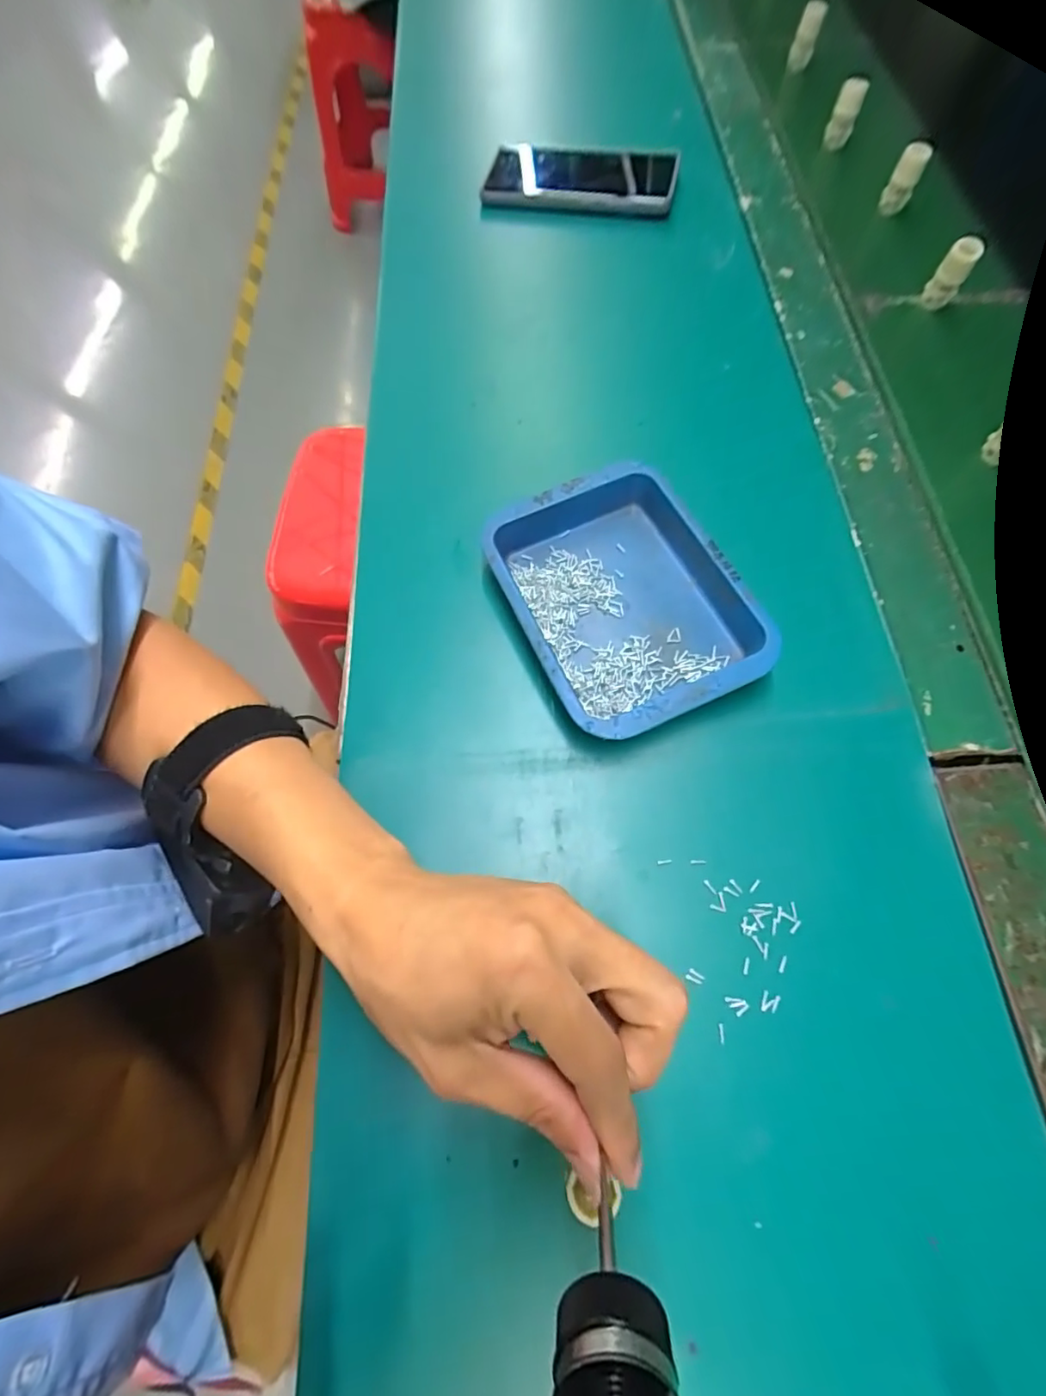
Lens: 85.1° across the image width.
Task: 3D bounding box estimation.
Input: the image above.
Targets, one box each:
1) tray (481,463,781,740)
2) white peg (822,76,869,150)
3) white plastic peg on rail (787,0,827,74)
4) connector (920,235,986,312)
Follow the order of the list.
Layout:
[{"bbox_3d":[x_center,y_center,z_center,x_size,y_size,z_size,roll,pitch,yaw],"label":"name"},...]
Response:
[{"bbox_3d":[0.055,-0.056,0.323,0.119,0.031,0.154,-25,70,-8],"label":"tray"},{"bbox_3d":[0.280,-0.508,0.496,0.022,0.045,0.015,21,70,9],"label":"white peg"},{"bbox_3d":[0.277,-0.647,0.559,0.022,0.052,0.019,18,70,8],"label":"white plastic peg on rail"},{"bbox_3d":[0.314,-0.311,0.417,0.021,0.043,0.016,41,74,15],"label":"connector"}]

